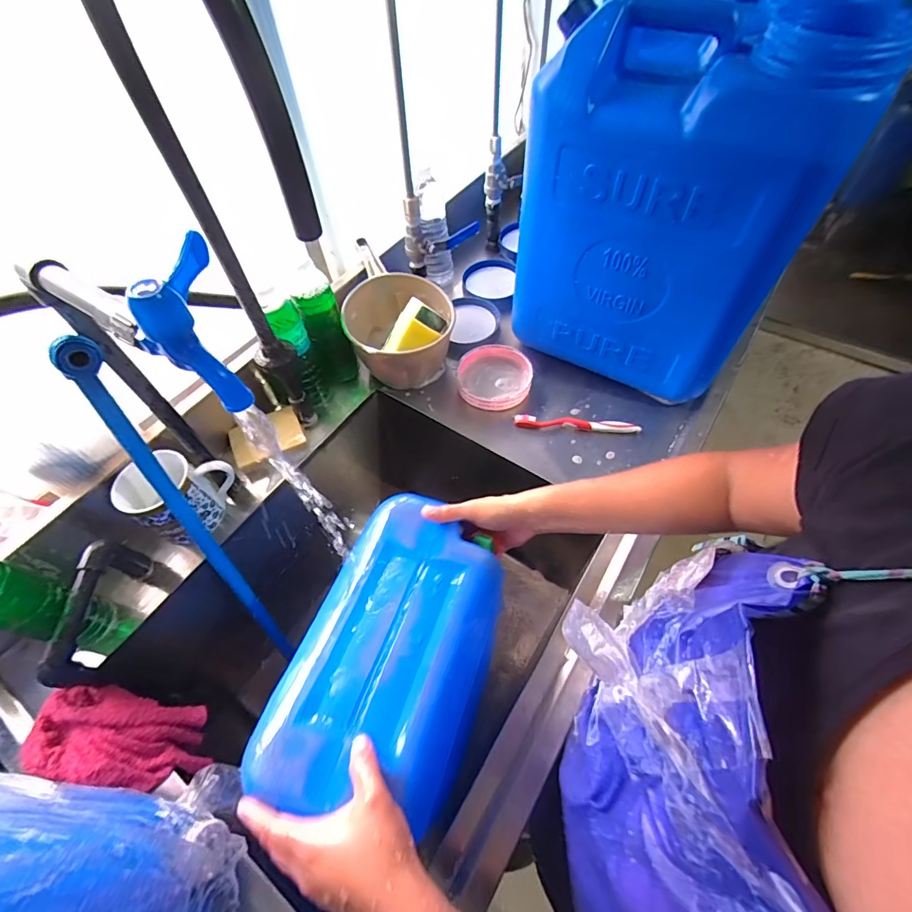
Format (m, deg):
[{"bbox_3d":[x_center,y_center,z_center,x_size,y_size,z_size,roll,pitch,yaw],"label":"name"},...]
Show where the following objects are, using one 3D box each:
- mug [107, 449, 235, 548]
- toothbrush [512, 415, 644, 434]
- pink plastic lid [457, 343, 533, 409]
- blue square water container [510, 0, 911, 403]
[{"bbox_3d":[-0.358,0.045,0.577,0.093,0.098,0.120,33,64,23],"label":"mug"},{"bbox_3d":[0.182,-0.051,0.667,0.185,0.021,0.021,2,56,6],"label":"toothbrush"},{"bbox_3d":[0.062,-0.128,0.713,0.115,0.035,0.116,-2,56,3],"label":"pink plastic lid"},{"bbox_3d":[0.257,-0.295,0.579,0.317,0.413,0.188,27,62,20],"label":"blue square water container"}]

